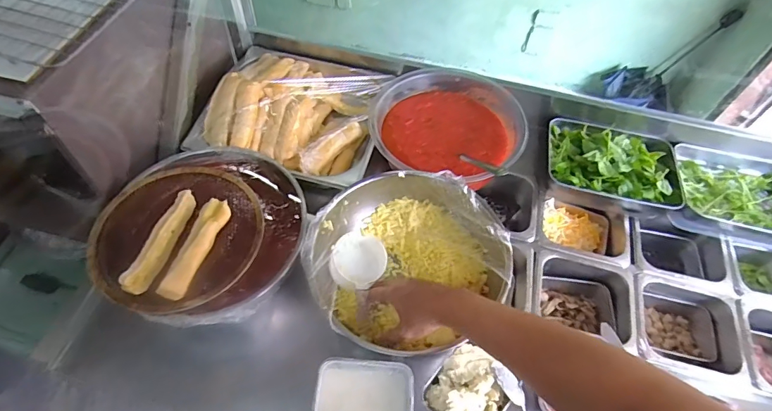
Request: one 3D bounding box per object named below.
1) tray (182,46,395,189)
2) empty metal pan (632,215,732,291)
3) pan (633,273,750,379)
[{"bbox_3d":[-0.188,-0.202,0.900,0.348,0.097,0.365,14,58,4],"label":"tray"},{"bbox_3d":[0.551,0.108,0.851,0.169,0.097,0.128,15,58,5],"label":"empty metal pan"},{"bbox_3d":[0.513,0.220,0.770,0.178,0.089,0.168,17,58,6],"label":"pan"}]

